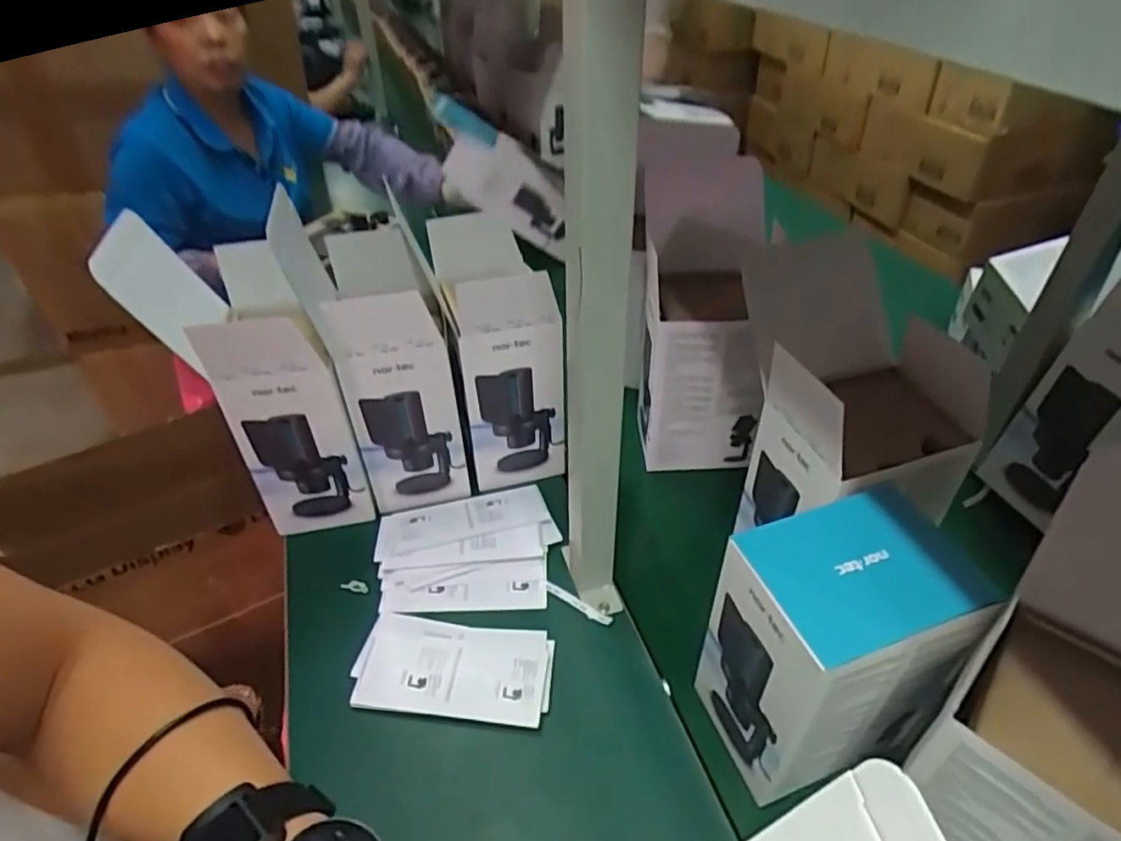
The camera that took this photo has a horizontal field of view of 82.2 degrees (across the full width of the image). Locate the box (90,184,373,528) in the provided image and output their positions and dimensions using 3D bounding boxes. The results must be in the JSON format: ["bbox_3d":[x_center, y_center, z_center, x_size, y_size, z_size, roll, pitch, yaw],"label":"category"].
[{"bbox_3d":[-0.332,-0.063,0.730,0.157,0.355,0.219,-13,43,-13],"label":"box"}]

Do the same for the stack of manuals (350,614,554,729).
[{"bbox_3d":[-0.105,0.243,0.636,0.188,0.010,0.097,4,42,6],"label":"stack of manuals"}]

